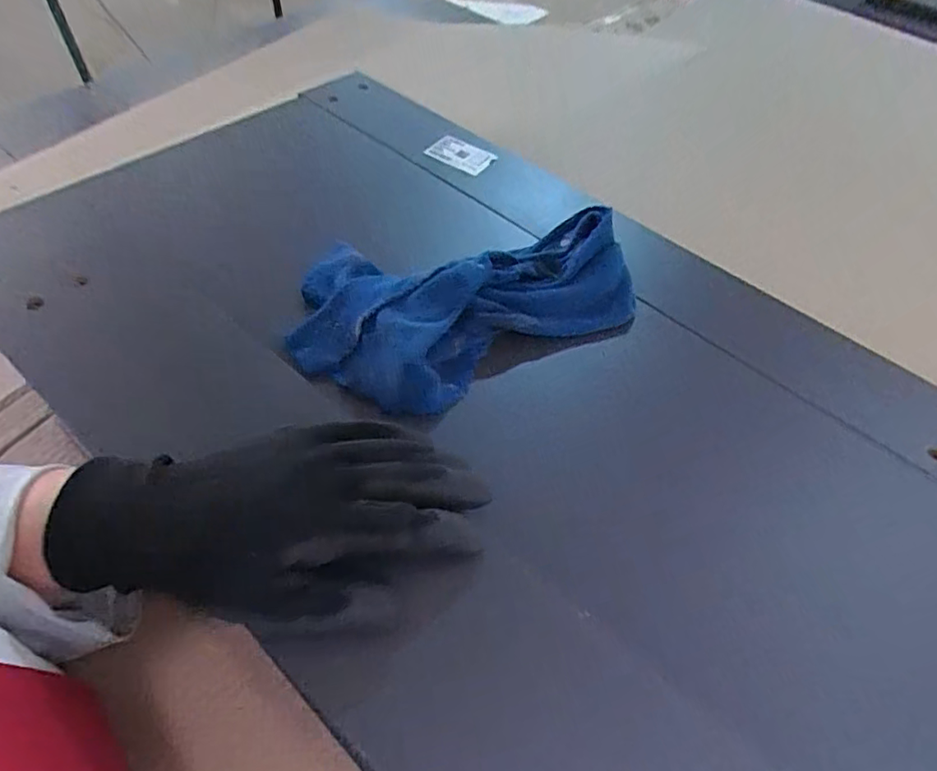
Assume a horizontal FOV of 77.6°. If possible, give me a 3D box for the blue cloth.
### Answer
[{"bbox_3d":[0.002,-0.057,0.398,0.244,0.041,0.143,-11,55,-12],"label":"blue cloth"}]

